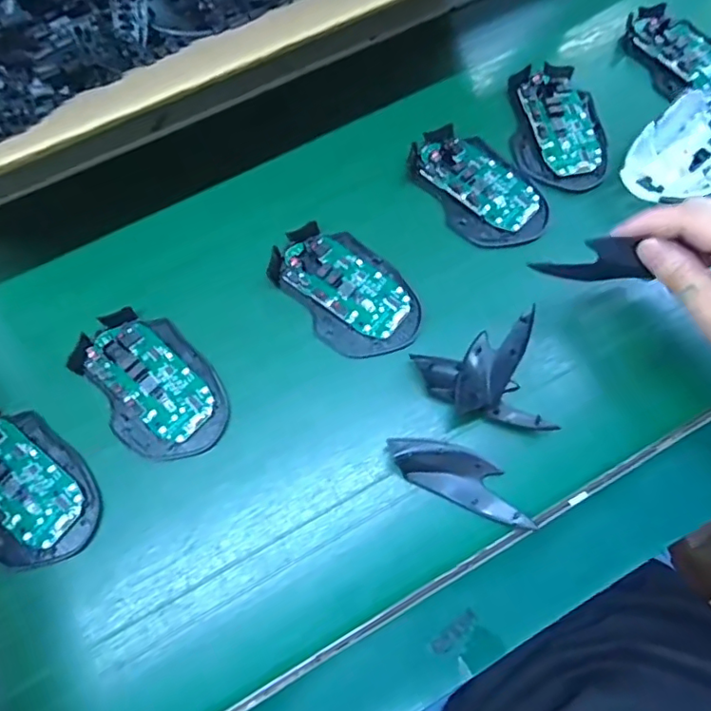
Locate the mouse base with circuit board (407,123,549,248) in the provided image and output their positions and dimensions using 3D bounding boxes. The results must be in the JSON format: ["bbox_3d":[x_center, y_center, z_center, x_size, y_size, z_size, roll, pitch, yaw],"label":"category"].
[{"bbox_3d":[0.096,-0.133,0.421,0.070,0.017,0.115,-34,77,-10],"label":"mouse base with circuit board"}]

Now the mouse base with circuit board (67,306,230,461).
[{"bbox_3d":[-0.139,0.019,0.368,0.114,0.013,0.073,43,77,10],"label":"mouse base with circuit board"}]

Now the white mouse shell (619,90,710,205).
[{"bbox_3d":[0.250,-0.153,0.407,0.108,0.041,0.068,-37,78,-11],"label":"white mouse shell"}]

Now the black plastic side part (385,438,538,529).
[{"bbox_3d":[0.067,0.078,0.347,0.098,0.020,0.031,25,75,6],"label":"black plastic side part"}]

